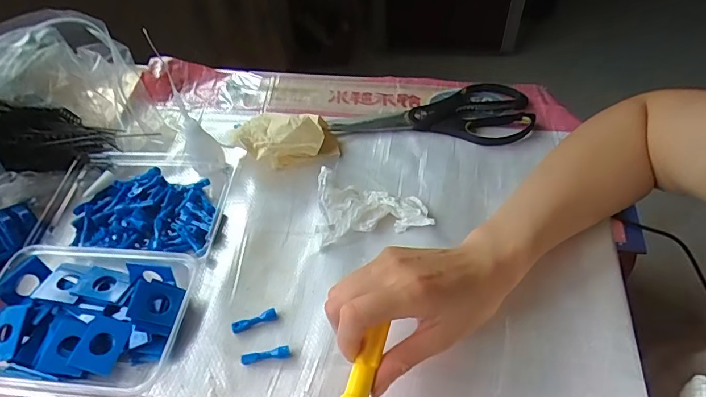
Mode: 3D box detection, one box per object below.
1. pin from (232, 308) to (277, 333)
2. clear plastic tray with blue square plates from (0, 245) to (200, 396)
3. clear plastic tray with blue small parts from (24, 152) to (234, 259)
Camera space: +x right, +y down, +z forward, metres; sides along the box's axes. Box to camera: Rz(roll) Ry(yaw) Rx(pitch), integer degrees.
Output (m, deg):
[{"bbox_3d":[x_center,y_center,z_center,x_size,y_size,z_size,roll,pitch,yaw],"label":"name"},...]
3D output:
[{"bbox_3d":[-0.082,0.101,0.367,0.037,0.009,0.009,-21,53,-11],"label":"pin"},{"bbox_3d":[-0.217,0.097,0.358,0.156,0.035,0.108,2,52,7],"label":"clear plastic tray with blue square plates"},{"bbox_3d":[-0.218,0.003,0.437,0.176,0.031,0.108,1,52,5],"label":"clear plastic tray with blue small parts"}]

